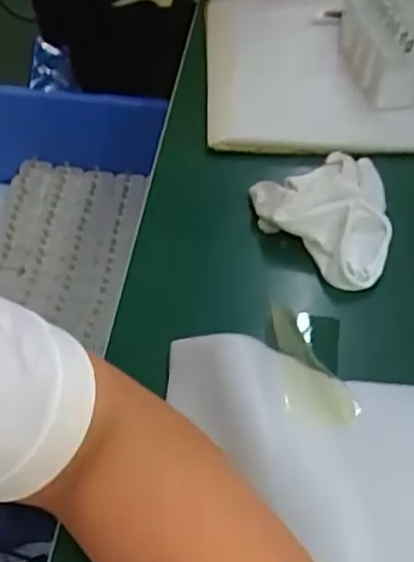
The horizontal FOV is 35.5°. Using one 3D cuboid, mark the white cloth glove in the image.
[{"bbox_3d":[0.088,-0.057,0.504,0.104,0.039,0.138,5,50,3],"label":"white cloth glove"}]

